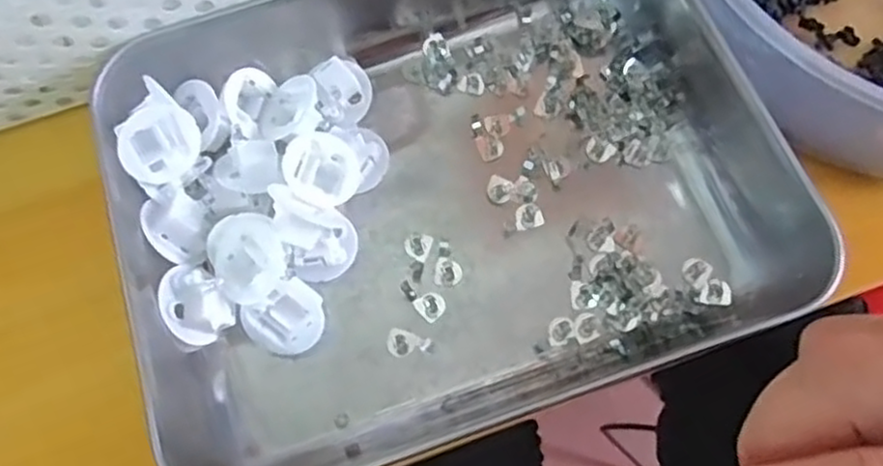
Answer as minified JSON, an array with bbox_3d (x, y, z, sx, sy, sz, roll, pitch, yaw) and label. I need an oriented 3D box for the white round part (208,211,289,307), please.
[{"bbox_3d":[-0.077,0.009,0.282,0.032,0.009,0.036,-30,74,7],"label":"white round part"}]

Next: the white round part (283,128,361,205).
[{"bbox_3d":[-0.052,-0.027,0.305,0.033,0.010,0.032,7,71,-22],"label":"white round part"}]

